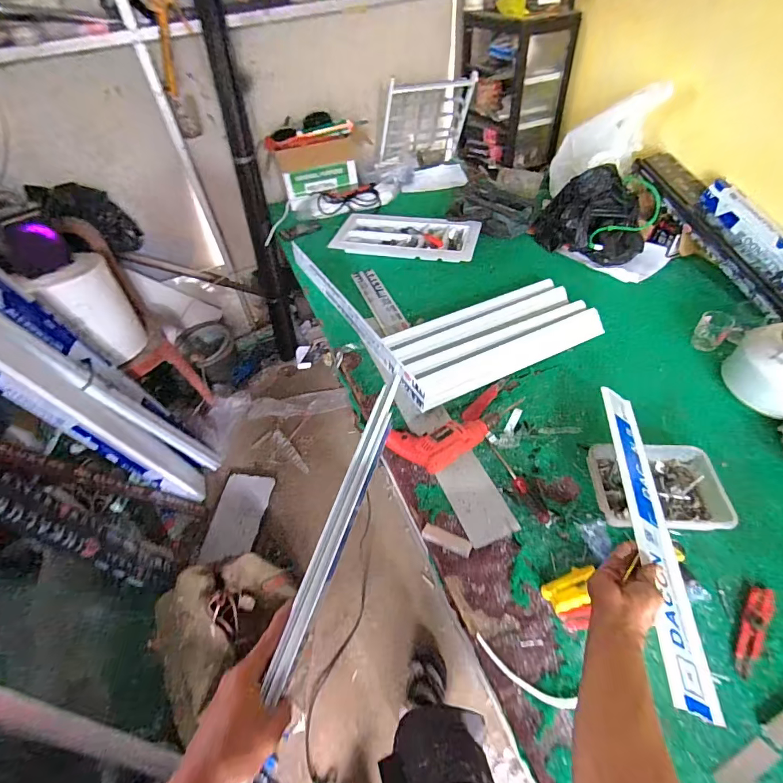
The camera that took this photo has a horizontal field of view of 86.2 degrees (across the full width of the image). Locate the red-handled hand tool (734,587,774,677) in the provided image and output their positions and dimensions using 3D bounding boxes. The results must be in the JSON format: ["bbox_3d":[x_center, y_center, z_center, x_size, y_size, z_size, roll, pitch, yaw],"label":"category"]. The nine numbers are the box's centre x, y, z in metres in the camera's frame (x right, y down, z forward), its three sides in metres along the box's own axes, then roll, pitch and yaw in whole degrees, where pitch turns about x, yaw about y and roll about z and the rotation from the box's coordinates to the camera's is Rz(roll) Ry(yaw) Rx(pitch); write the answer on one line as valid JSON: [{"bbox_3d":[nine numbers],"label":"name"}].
[{"bbox_3d":[0.584,0.382,0.672,0.034,0.012,0.155,29,56,27],"label":"red-handled hand tool"}]

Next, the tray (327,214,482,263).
[{"bbox_3d":[0.057,-0.560,1.499,0.492,0.050,0.235,6,49,10],"label":"tray"}]

